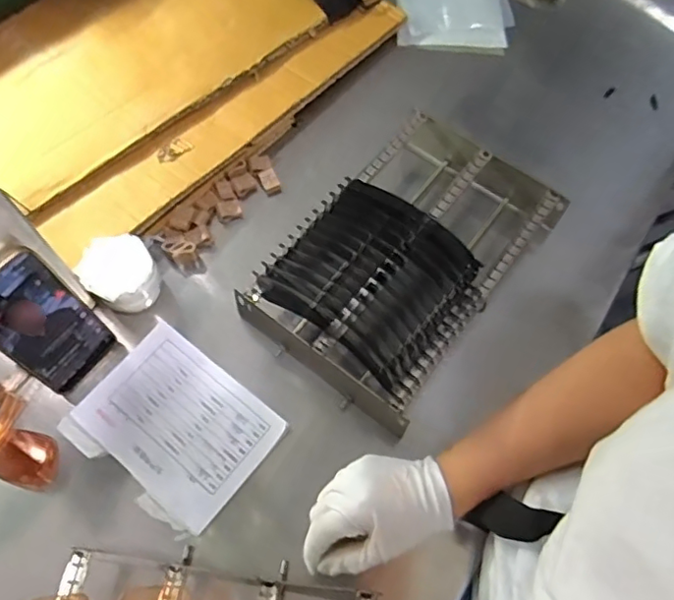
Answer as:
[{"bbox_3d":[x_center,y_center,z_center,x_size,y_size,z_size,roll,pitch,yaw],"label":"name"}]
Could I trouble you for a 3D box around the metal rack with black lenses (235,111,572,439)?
[{"bbox_3d":[0.066,-0.049,0.609,0.212,0.076,0.311,37,68,14],"label":"metal rack with black lenses"}]

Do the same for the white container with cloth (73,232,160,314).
[{"bbox_3d":[-0.220,-0.022,0.585,0.067,0.066,0.068,39,69,15],"label":"white container with cloth"}]

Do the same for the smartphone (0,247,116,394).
[{"bbox_3d":[-0.259,0.024,0.505,0.005,0.149,0.075,28,66,28],"label":"smartphone"}]

